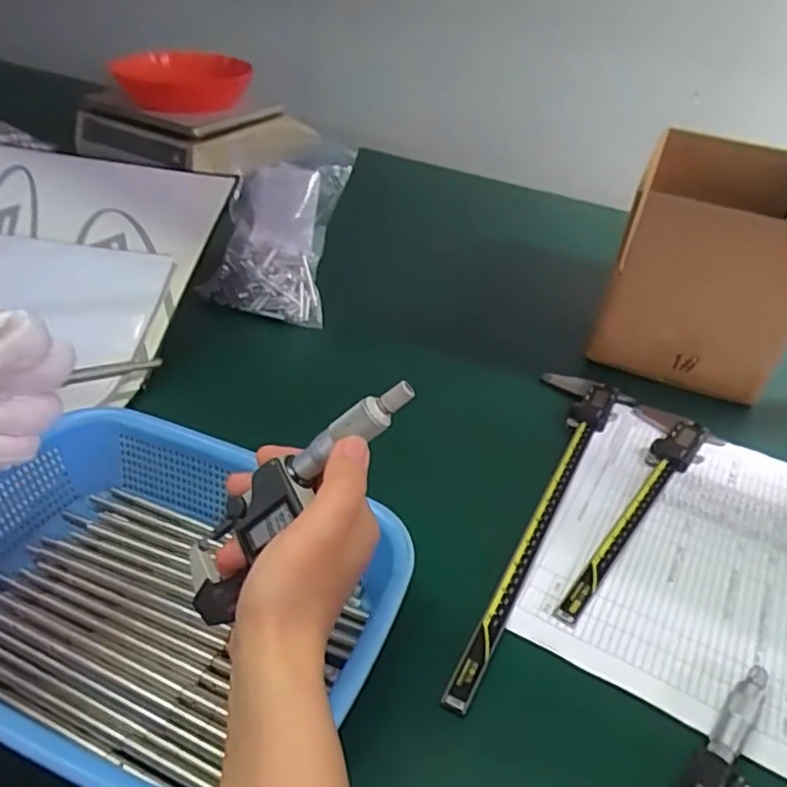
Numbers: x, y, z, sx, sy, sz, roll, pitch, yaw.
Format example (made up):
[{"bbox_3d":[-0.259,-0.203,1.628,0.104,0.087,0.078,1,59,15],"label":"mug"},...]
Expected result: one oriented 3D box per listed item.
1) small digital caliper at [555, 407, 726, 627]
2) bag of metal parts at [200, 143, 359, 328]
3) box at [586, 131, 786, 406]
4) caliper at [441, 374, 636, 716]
[{"bbox_3d":[0.190,0.082,0.538,0.076,0.013,0.275,33,45,31],"label":"small digital caliper"},{"bbox_3d":[-0.128,-0.190,0.734,0.125,0.208,0.077,14,2,-18],"label":"bag of metal parts"},{"bbox_3d":[0.357,-0.152,0.717,0.183,0.188,0.251,18,39,16],"label":"box"},{"bbox_3d":[0.108,0.083,0.528,0.083,0.013,0.381,24,41,23],"label":"caliper"}]

